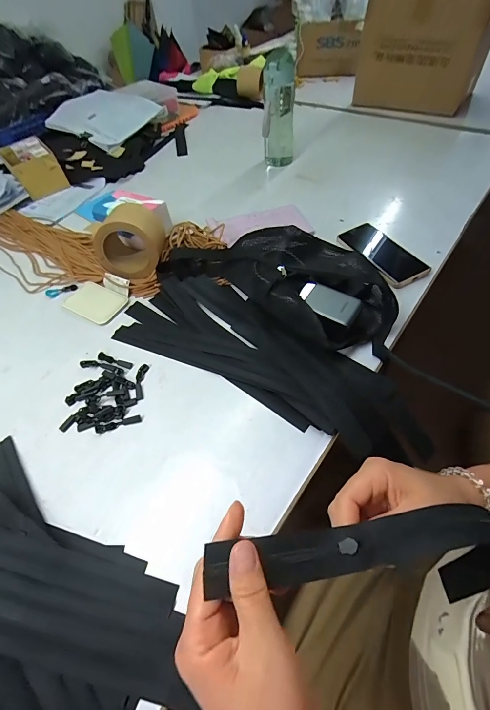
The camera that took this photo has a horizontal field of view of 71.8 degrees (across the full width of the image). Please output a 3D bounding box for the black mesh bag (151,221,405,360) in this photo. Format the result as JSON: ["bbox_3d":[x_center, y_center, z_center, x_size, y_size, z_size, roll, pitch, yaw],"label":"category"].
[{"bbox_3d":[0.063,-0.137,0.549,0.376,0.059,0.201,29,61,24],"label":"black mesh bag"}]

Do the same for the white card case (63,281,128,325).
[{"bbox_3d":[-0.257,-0.091,0.580,0.099,0.007,0.067,22,58,21],"label":"white card case"}]

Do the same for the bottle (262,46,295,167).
[{"bbox_3d":[0.078,-0.546,0.781,0.075,0.221,0.062,3,53,8],"label":"bottle"}]

